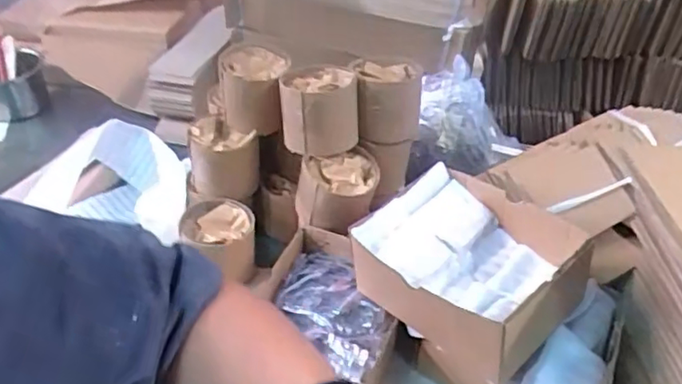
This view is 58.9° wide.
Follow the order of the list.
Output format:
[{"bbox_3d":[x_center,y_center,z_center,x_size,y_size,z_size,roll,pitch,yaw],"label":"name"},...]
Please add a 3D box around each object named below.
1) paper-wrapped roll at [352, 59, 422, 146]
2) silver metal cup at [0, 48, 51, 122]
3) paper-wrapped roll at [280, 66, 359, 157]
[{"bbox_3d":[0.059,-0.121,0.793,0.087,0.074,0.092,4,39,0],"label":"paper-wrapped roll"},{"bbox_3d":[-0.601,-0.193,1.090,0.128,0.074,0.130,-12,42,-18],"label":"silver metal cup"},{"bbox_3d":[-0.027,-0.102,0.755,0.094,0.080,0.087,2,39,-2],"label":"paper-wrapped roll"}]

